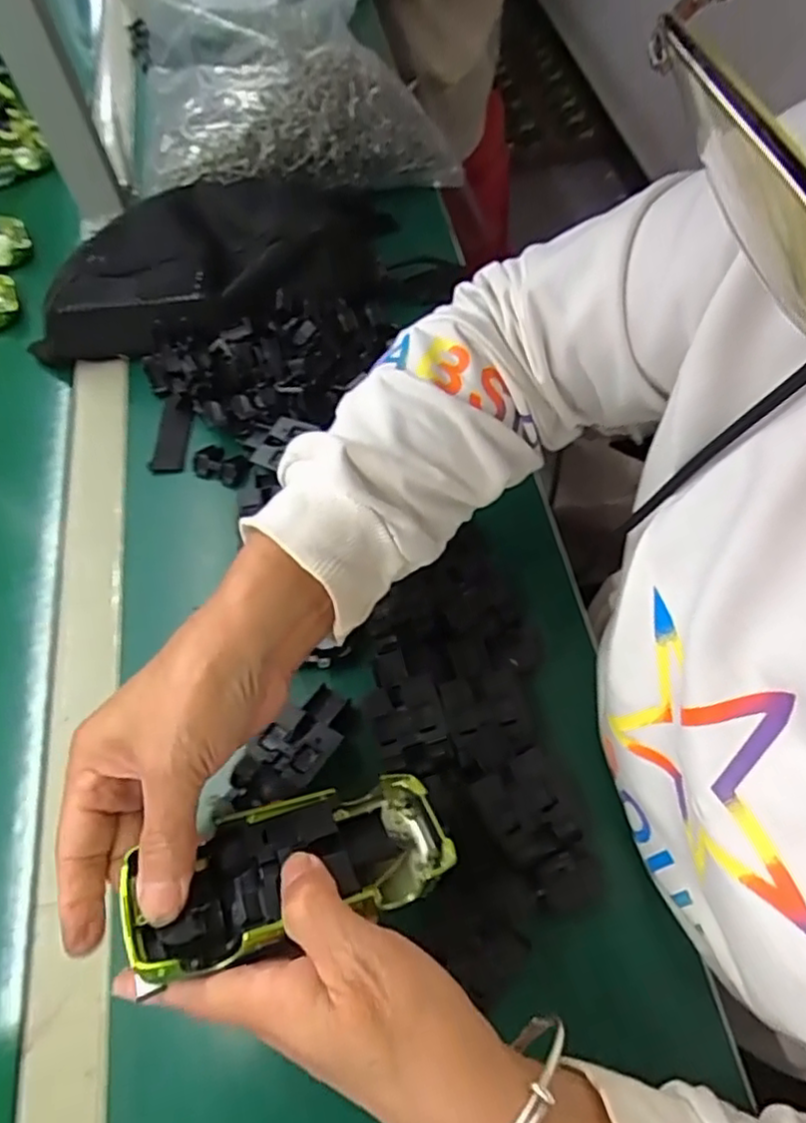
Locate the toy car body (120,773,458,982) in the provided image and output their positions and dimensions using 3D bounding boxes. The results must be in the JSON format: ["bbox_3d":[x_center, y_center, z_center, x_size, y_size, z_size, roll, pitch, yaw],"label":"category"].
[{"bbox_3d":[-0.046,0.129,0.283,0.131,0.031,0.055,-10,58,-25],"label":"toy car body"}]

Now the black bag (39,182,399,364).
[{"bbox_3d":[-0.159,-0.257,0.564,0.306,0.068,0.165,-13,61,-4],"label":"black bag"}]

